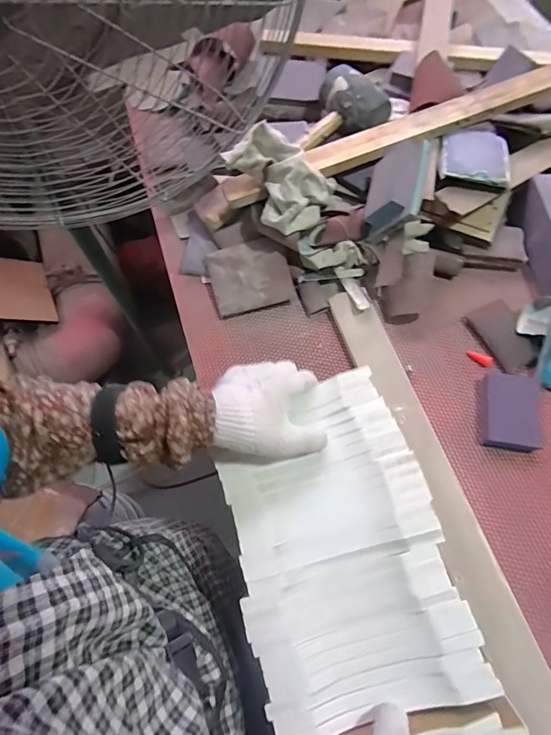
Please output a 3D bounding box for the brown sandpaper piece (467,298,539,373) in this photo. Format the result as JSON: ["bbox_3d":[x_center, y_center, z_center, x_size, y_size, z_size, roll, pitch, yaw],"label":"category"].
[{"bbox_3d":[0.342,-0.050,0.605,0.062,0.009,0.106,-25,69,0],"label":"brown sandpaper piece"}]

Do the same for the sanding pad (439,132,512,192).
[{"bbox_3d":[0.313,-0.334,0.637,0.103,0.011,0.110,6,67,5],"label":"sanding pad"}]

